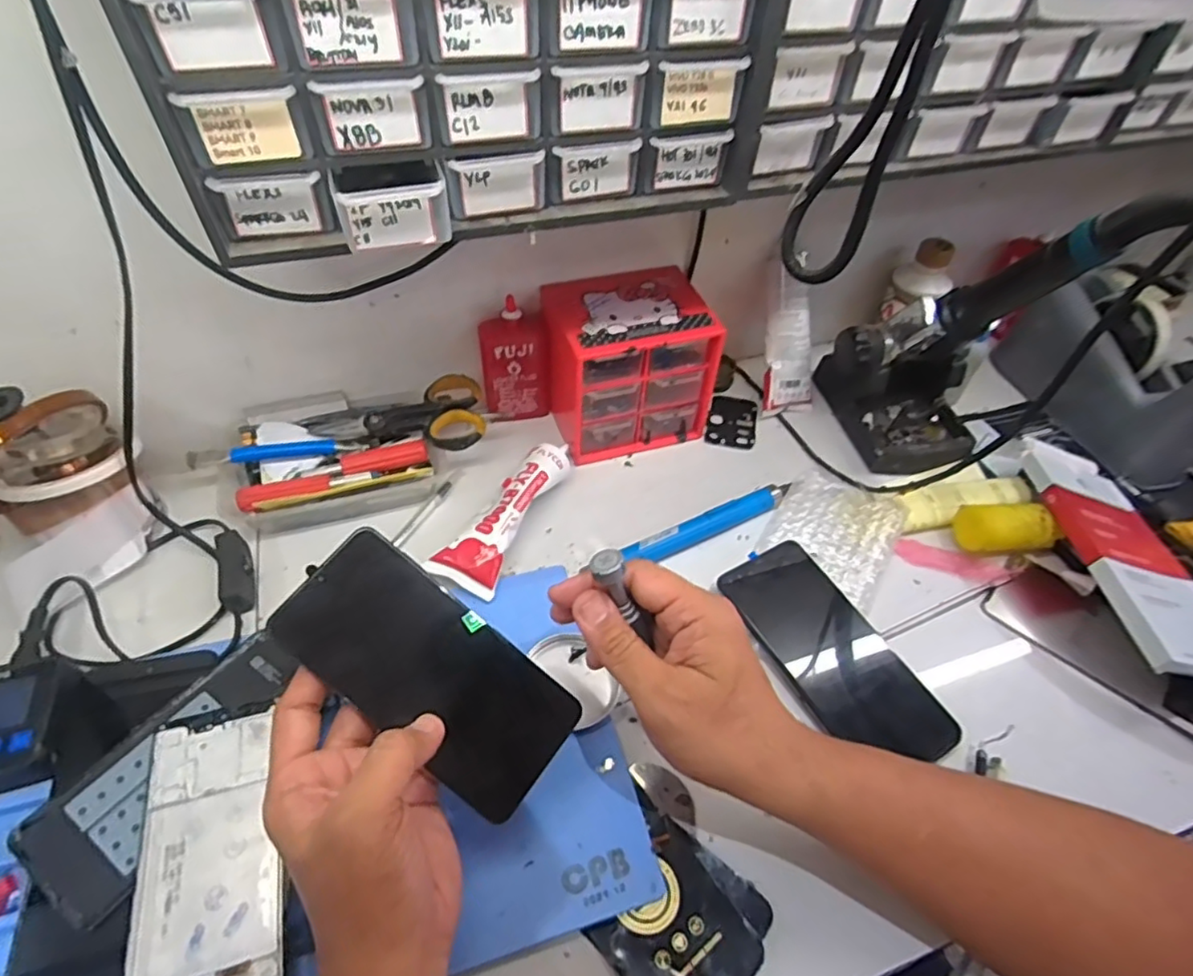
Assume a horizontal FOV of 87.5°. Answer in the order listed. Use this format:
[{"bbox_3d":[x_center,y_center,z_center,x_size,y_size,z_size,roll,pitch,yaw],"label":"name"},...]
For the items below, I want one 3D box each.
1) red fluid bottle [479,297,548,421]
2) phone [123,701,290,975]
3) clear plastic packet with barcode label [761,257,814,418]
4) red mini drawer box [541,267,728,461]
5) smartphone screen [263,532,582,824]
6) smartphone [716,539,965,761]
[{"bbox_3d":[-0.070,-0.107,0.538,0.054,0.109,0.022,-19,53,-18],"label":"red fluid bottle"},{"bbox_3d":[-0.201,0.193,0.324,0.068,0.006,0.155,-14,52,-14],"label":"phone"},{"bbox_3d":[0.174,-0.133,0.564,0.049,0.140,0.024,-15,26,-15],"label":"clear plastic packet with barcode label"},{"bbox_3d":[0.025,-0.108,0.547,0.123,0.123,0.103,-15,52,-15],"label":"red mini drawer box"},{"bbox_3d":[-0.086,0.096,0.327,0.156,0.005,0.072,40,70,-1],"label":"smartphone screen"},{"bbox_3d":[0.163,0.109,0.425,0.079,0.014,0.164,-23,55,-21],"label":"smartphone"}]

